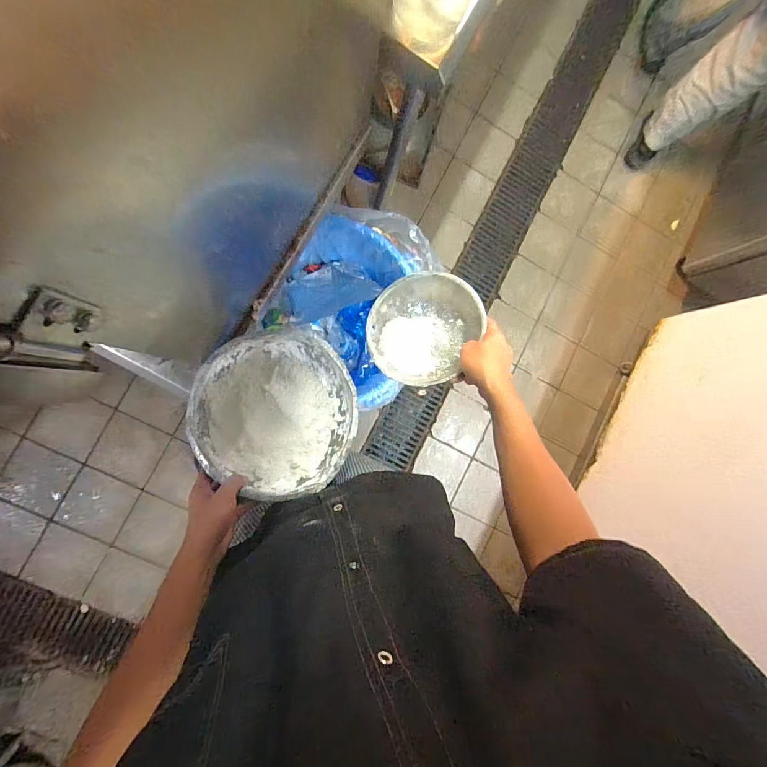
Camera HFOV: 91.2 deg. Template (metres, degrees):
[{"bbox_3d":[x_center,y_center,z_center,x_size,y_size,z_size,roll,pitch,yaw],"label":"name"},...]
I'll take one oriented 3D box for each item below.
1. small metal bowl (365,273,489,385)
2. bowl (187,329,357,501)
[{"bbox_3d":[0.068,-0.097,0.645,0.176,0.096,0.204,35,87,11],"label":"small metal bowl"},{"bbox_3d":[-0.172,0.048,0.620,0.240,0.101,0.251,0,89,-8],"label":"bowl"}]

